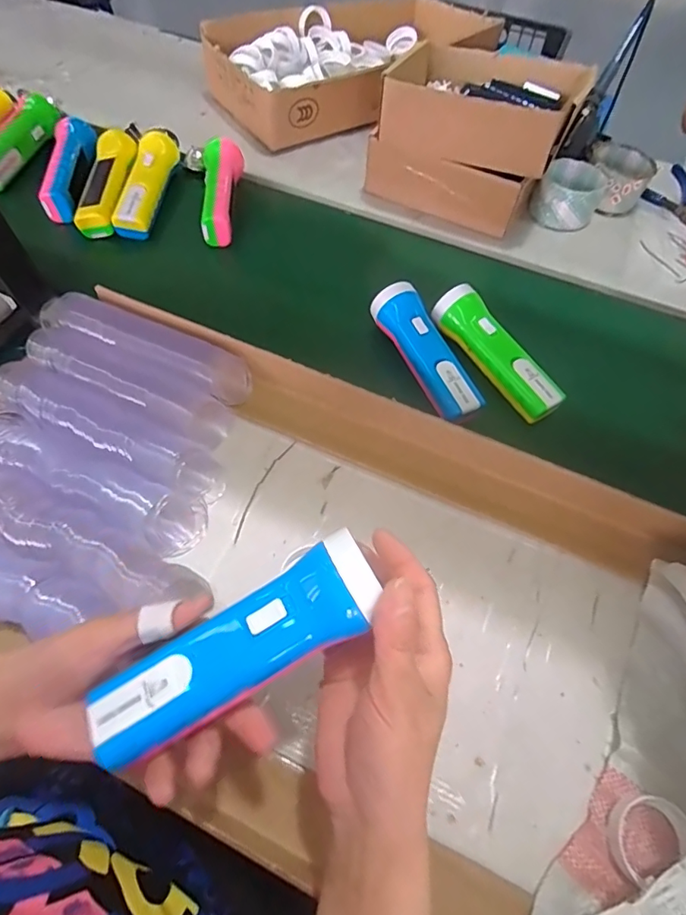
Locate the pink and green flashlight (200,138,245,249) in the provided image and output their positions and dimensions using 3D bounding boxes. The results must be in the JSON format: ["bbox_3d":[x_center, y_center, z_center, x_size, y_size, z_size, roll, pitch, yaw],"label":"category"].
[{"bbox_3d":[-0.160,-0.352,0.630,0.046,0.051,0.167,1,62,-2],"label":"pink and green flashlight"}]

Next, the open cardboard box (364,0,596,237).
[{"bbox_3d":[0.165,-0.422,0.618,0.218,0.143,0.198,21,63,8],"label":"open cardboard box"}]

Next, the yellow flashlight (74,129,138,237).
[{"bbox_3d":[-0.306,-0.360,0.627,0.064,0.035,0.170,6,62,1],"label":"yellow flashlight"}]

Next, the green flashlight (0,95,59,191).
[{"bbox_3d":[-0.457,-0.438,0.665,0.052,0.039,0.178,14,62,5],"label":"green flashlight"}]

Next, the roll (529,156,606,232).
[{"bbox_3d":[0.295,-0.346,0.632,0.082,0.050,0.079,1,62,-2],"label":"roll"}]

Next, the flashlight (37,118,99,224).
[{"bbox_3d":[-0.358,-0.386,0.634,0.043,0.051,0.173,-1,62,-3],"label":"flashlight"}]

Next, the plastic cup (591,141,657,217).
[{"bbox_3d":[0.372,-0.380,0.653,0.084,0.049,0.086,1,62,-2],"label":"plastic cup"}]

